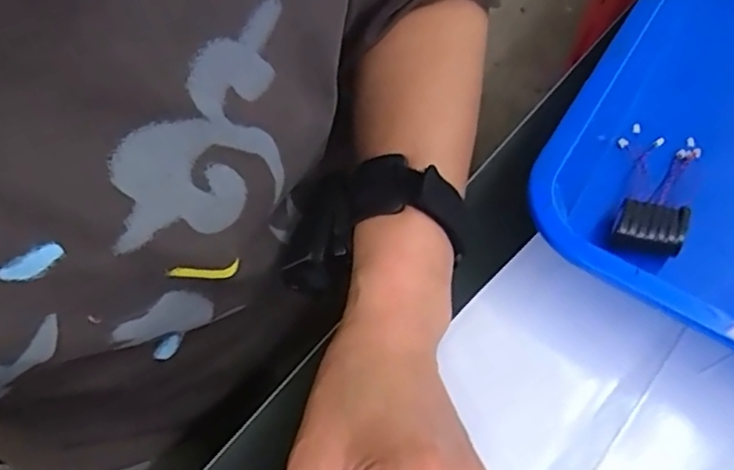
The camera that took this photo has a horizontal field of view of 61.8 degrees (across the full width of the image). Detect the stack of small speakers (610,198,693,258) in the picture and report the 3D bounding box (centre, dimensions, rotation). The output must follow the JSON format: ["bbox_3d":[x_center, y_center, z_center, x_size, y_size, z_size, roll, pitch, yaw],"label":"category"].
[{"bbox_3d":[0.148,-0.004,0.324,0.034,0.024,0.024,8,60,5],"label":"stack of small speakers"}]

